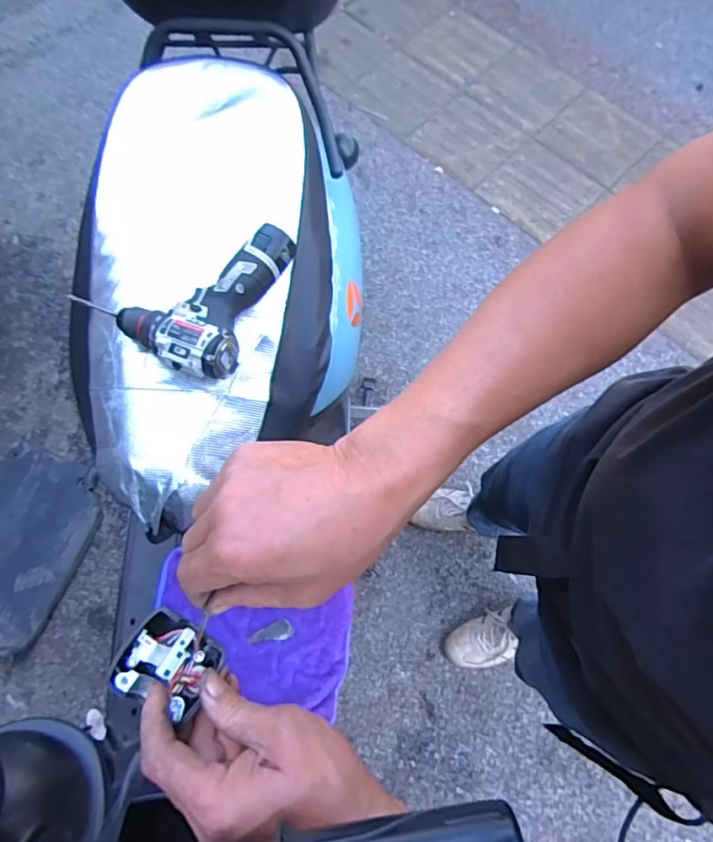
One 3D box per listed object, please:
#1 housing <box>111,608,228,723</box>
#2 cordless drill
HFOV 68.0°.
[{"bbox_3d":[-0.118,0.154,0.336,0.055,0.026,0.051,28,71,11],"label":"housing"},{"bbox_3d":[-0.210,-0.169,0.628,0.218,0.050,0.195,24,74,10],"label":"cordless drill"}]

